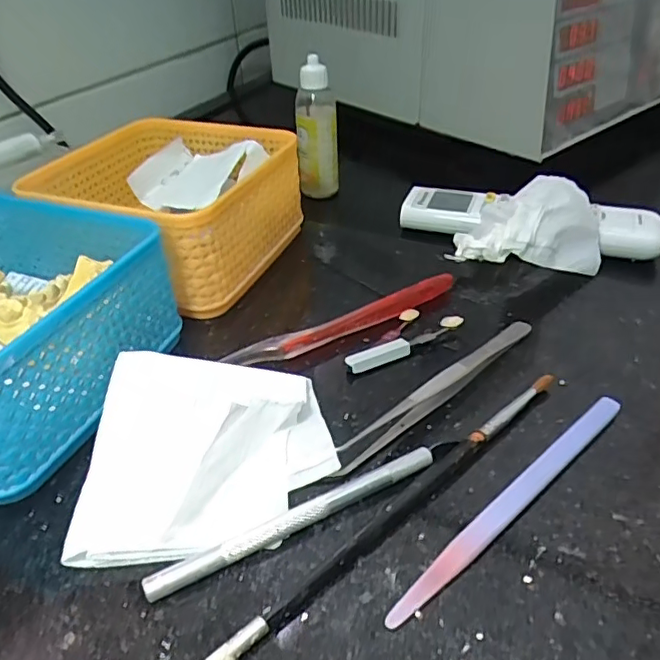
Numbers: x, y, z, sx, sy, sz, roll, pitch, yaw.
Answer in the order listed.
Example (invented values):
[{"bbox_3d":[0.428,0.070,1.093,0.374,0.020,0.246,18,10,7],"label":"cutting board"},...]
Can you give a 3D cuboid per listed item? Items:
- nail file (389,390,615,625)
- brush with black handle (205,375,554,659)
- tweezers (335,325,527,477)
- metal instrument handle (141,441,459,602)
[{"bbox_3d":[0.072,0.063,0.217,0.138,0.004,0.010,-30,56,-30],"label":"nail file"},{"bbox_3d":[0.029,0.064,0.215,0.187,0.010,0.006,-29,43,-31],"label":"brush with black handle"},{"bbox_3d":[0.053,0.025,0.259,0.131,0.014,0.009,-31,46,-32],"label":"tweezers"},{"bbox_3d":[-0.007,0.068,0.212,0.123,0.008,0.007,-19,41,-21],"label":"metal instrument handle"}]

